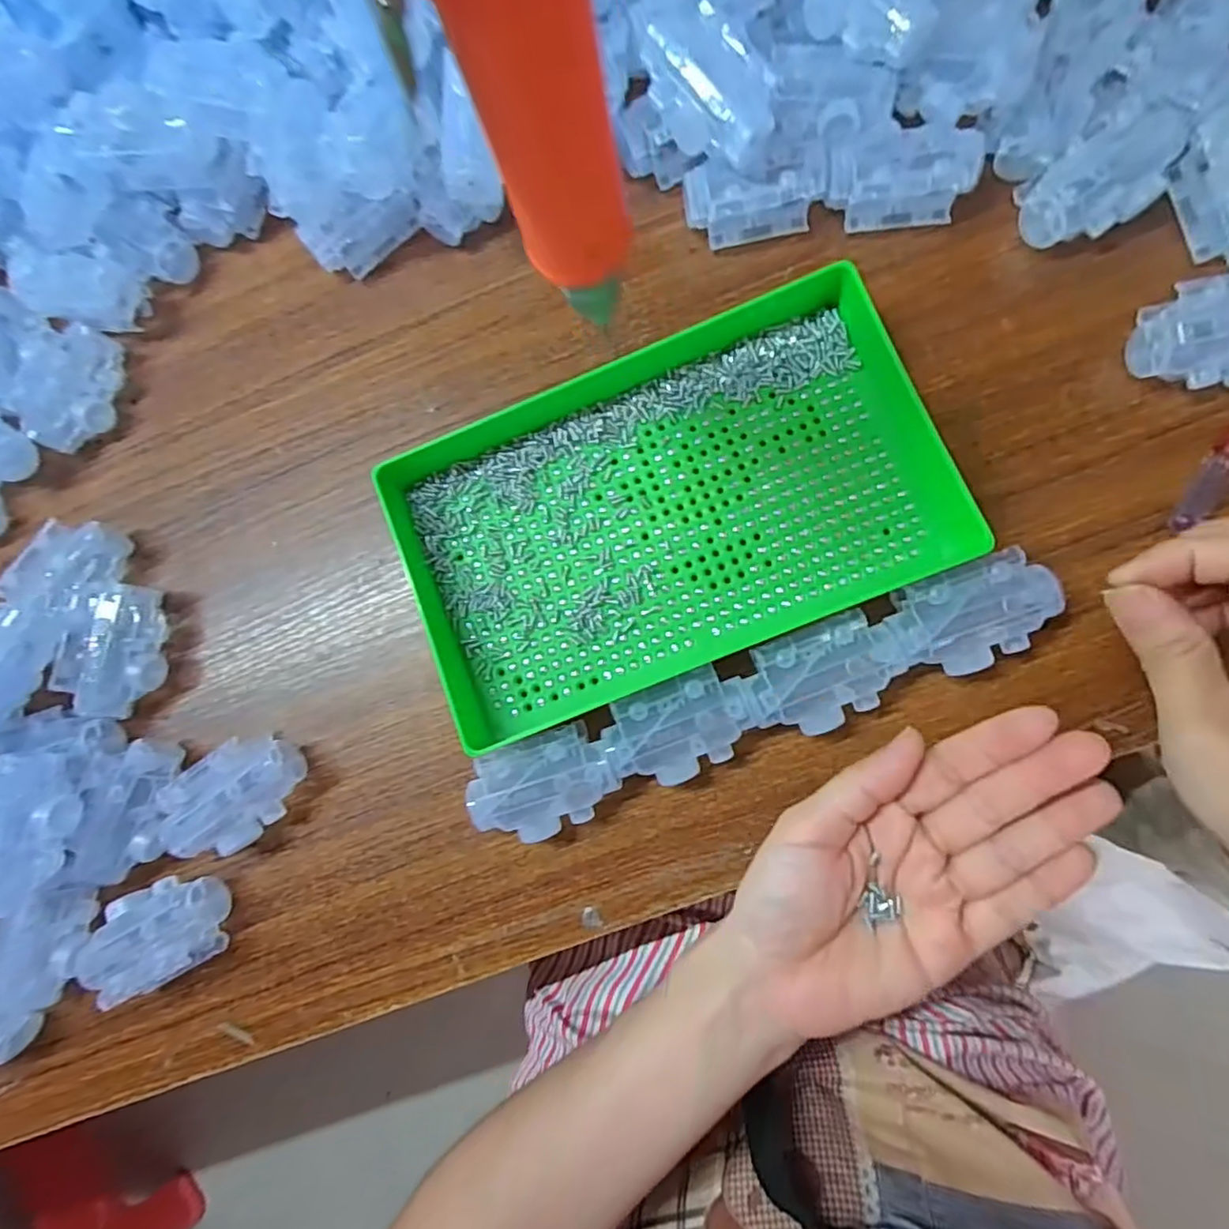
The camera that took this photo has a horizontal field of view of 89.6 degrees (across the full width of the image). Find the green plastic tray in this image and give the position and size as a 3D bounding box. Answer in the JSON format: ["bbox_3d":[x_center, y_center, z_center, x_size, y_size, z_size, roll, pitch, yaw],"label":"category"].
[{"bbox_3d":[0.028,-0.052,0.291,0.253,0.029,0.151,-23,82,4],"label":"green plastic tray"}]

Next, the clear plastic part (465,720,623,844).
[{"bbox_3d":[-0.033,0.080,0.292,0.067,0.023,0.046,-20,82,4],"label":"clear plastic part"}]

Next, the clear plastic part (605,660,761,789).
[{"bbox_3d":[0.031,0.053,0.287,0.065,0.022,0.046,-23,82,4],"label":"clear plastic part"}]

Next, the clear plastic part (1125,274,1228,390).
[{"bbox_3d":[0.277,-0.127,0.282,0.067,0.027,0.045,-9,83,6],"label":"clear plastic part"}]

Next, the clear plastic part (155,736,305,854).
[{"bbox_3d":[-0.190,0.091,0.310,0.069,0.027,0.045,-36,81,2],"label":"clear plastic part"}]

